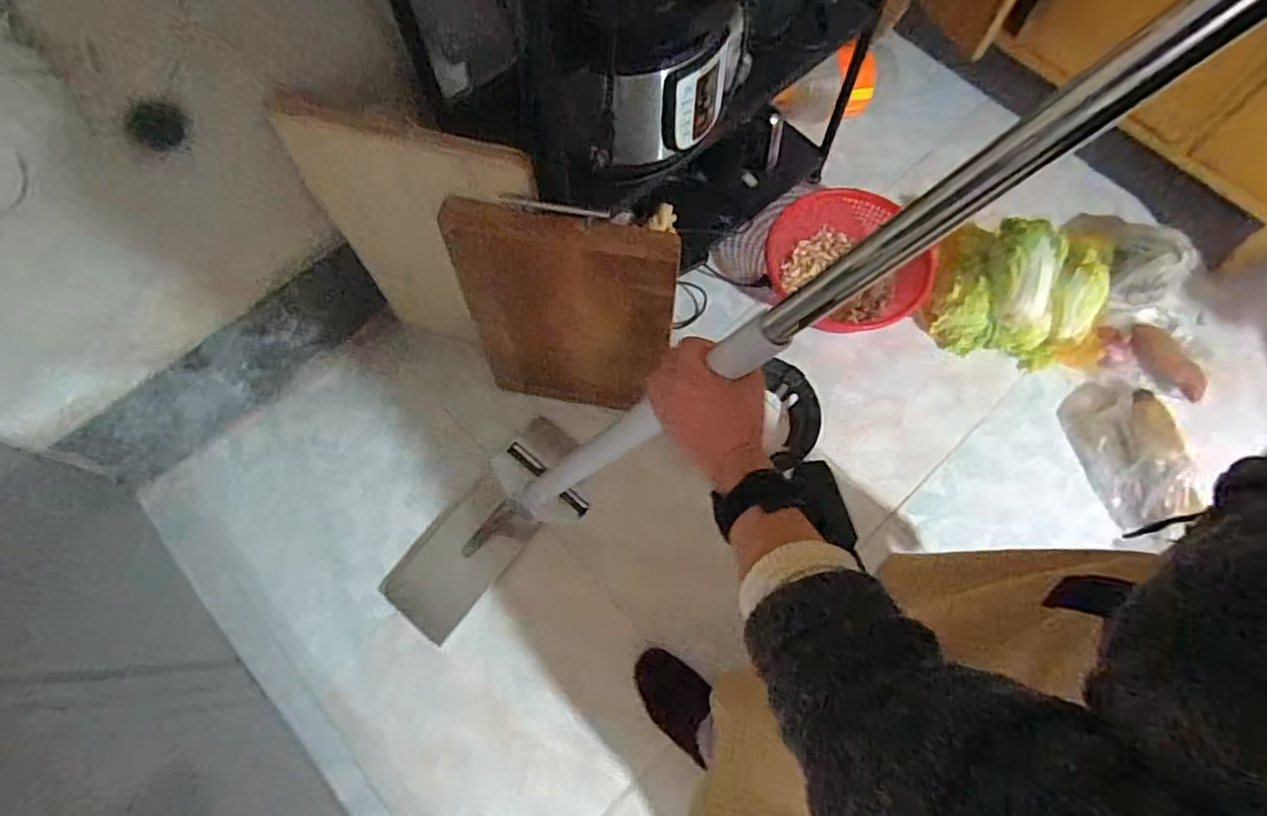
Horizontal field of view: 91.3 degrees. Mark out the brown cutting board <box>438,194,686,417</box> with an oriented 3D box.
[{"bbox_3d":[-0.107,-0.138,1.036,0.331,0.492,0.019,6,60,2],"label":"brown cutting board"}]

